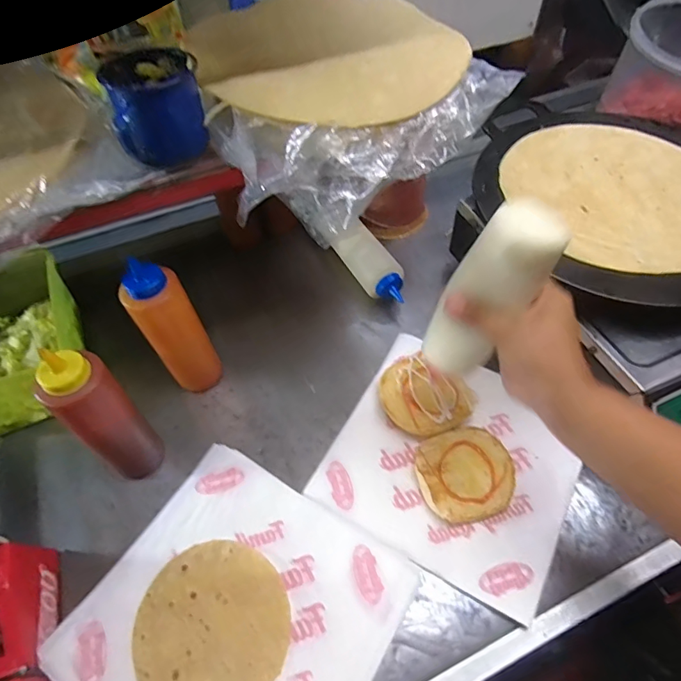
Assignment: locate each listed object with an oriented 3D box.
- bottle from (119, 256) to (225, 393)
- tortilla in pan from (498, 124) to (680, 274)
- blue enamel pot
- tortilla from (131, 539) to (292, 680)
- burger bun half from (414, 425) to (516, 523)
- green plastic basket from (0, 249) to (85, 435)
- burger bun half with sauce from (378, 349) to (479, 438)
[{"bbox_3d":[-0.186,-0.007,0.537,0.066,0.193,0.051,-30,58,-18],"label":"bottle"},{"bbox_3d":[0.335,-0.180,0.566,0.236,0.016,0.253,-2,57,3],"label":"tortilla in pan"},{"bbox_3d":[-0.149,-0.188,0.387,0.078,0.064,0.083,0,53,0],"label":"blue enamel pot"},{"bbox_3d":[-0.122,0.270,0.447,0.139,0.004,0.143,0,54,0],"label":"tortilla"},{"bbox_3d":[0.137,0.145,0.514,0.102,0.015,0.096,0,59,1],"label":"burger bun half"},{"bbox_3d":[-0.421,-0.015,0.597,0.152,0.110,0.218,-25,57,-15],"label":"green plastic basket"},{"bbox_3d":[0.098,0.067,0.561,0.094,0.032,0.103,1,53,-1],"label":"burger bun half with sauce"}]

